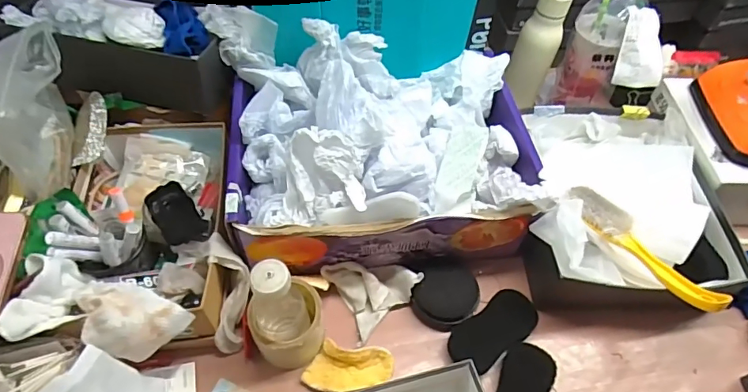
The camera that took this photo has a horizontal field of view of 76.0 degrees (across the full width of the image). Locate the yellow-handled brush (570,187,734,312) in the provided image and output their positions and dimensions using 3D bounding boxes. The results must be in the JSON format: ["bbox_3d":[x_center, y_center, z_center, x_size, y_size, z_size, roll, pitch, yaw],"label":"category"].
[{"bbox_3d":[0.339,0.060,0.611,0.041,0.039,0.221,-27,60,-20],"label":"yellow-handled brush"}]

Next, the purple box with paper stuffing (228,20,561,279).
[{"bbox_3d":[0.012,-0.064,0.660,0.385,0.201,0.271,-4,55,-6],"label":"purple box with paper stuffing"}]

